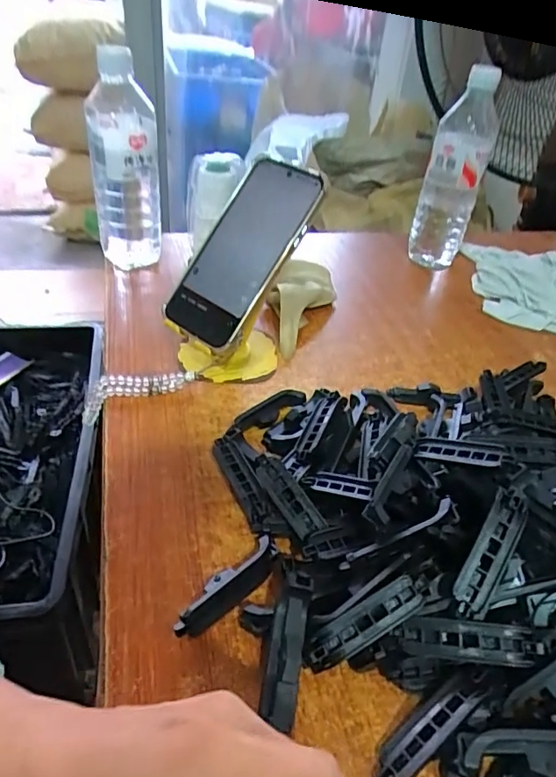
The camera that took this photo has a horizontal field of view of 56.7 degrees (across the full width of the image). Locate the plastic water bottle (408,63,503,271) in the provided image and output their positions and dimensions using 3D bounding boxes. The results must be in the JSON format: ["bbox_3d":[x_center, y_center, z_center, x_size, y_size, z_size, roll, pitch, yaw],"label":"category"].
[{"bbox_3d":[0.221,-0.263,0.647,0.070,0.221,0.068,28,43,25],"label":"plastic water bottle"}]

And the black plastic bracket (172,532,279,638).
[{"bbox_3d":[-0.028,0.113,0.295,0.019,0.020,0.073,35,46,31],"label":"black plastic bracket"}]

